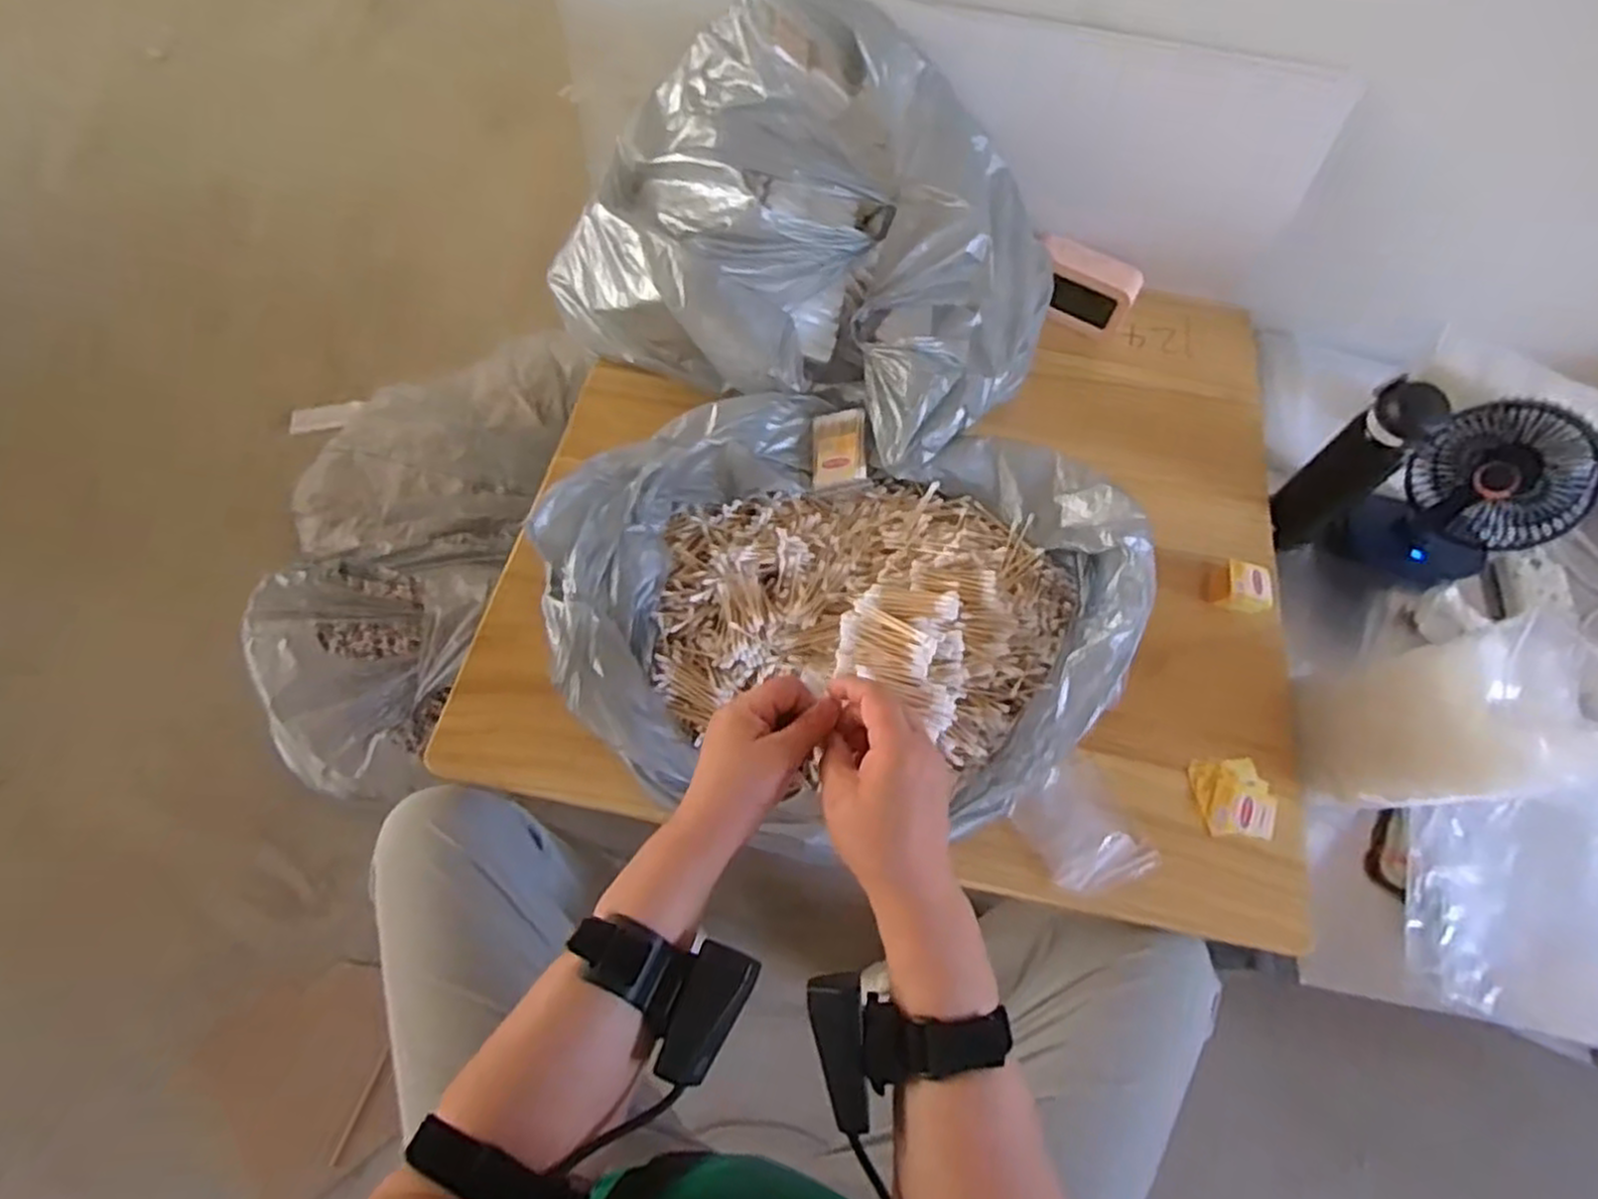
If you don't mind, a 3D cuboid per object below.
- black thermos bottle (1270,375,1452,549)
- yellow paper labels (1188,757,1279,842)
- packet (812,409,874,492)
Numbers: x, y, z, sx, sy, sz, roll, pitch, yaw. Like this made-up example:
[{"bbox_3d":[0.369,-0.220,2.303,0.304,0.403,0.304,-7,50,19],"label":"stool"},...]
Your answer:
[{"bbox_3d":[0.564,-0.131,0.796,0.059,0.210,0.061,-33,68,-18],"label":"black thermos bottle"},{"bbox_3d":[0.392,0.177,0.694,0.069,0.007,0.071,-3,62,-5],"label":"yellow paper labels"},{"bbox_3d":[0.038,-0.144,0.738,0.056,0.018,0.077,-5,81,31],"label":"packet"}]

